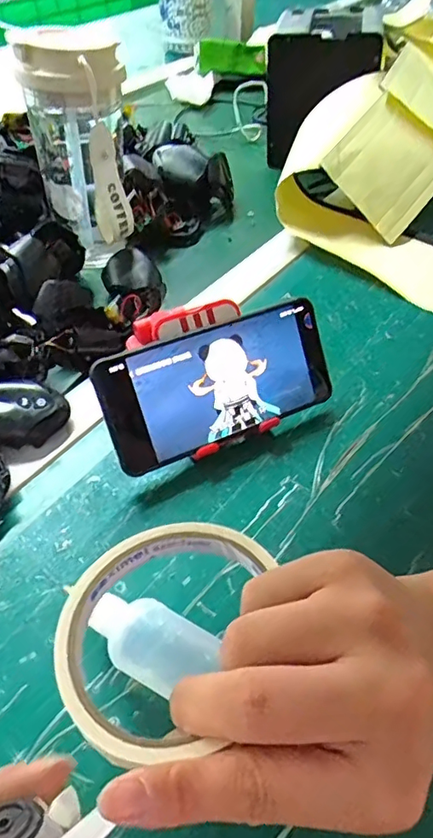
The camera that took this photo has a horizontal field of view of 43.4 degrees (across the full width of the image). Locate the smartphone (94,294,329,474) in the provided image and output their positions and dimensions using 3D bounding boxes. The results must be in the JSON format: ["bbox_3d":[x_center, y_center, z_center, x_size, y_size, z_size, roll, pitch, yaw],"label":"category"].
[{"bbox_3d":[0.005,-0.024,0.366,0.160,0.078,0.007,-21,14,-19],"label":"smartphone"}]

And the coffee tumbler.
[{"bbox_3d":[-0.113,-0.220,0.474,0.081,0.181,0.069,-11,50,-10],"label":"coffee tumbler"}]

